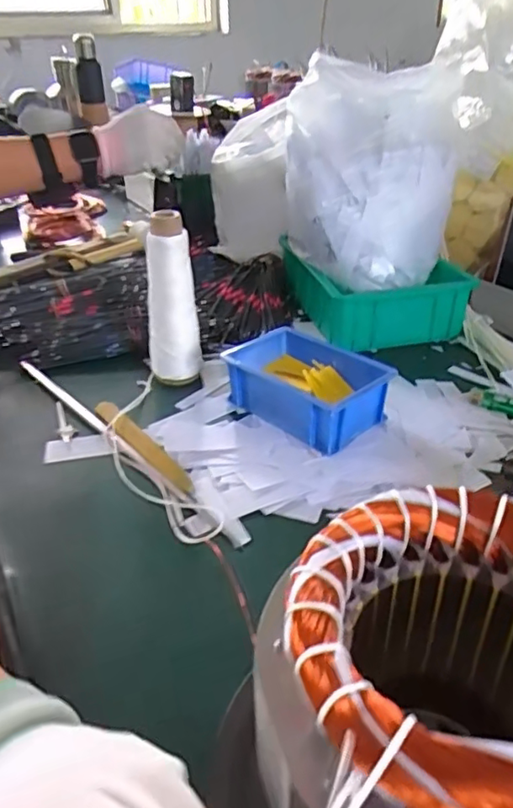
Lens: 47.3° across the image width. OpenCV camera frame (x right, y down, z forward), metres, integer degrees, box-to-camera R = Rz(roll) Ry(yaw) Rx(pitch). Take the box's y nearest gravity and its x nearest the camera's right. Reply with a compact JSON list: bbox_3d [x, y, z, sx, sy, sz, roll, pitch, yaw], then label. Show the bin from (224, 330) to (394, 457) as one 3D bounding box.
[{"bbox_3d":[0.050,-0.020,0.571,0.112,0.054,0.150,-29,43,-35],"label":"bin"}]

